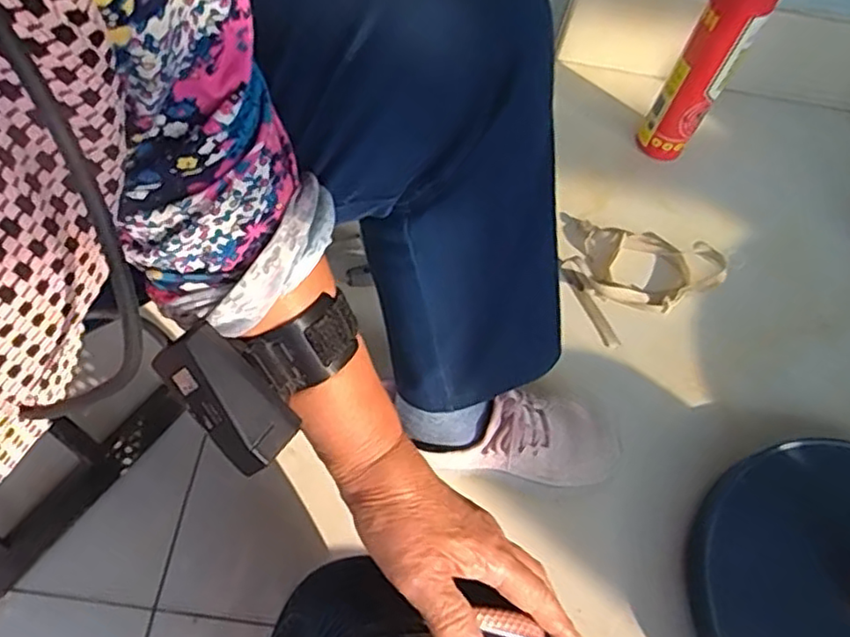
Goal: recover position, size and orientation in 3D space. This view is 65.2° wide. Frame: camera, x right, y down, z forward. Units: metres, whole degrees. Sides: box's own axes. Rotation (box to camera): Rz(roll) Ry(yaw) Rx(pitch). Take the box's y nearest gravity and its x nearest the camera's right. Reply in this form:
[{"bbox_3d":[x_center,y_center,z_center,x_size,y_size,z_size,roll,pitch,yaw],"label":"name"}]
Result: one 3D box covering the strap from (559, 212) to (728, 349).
[{"bbox_3d":[0.243,-0.075,0.784,0.182,0.024,0.160,-25,72,-21],"label":"strap"}]

